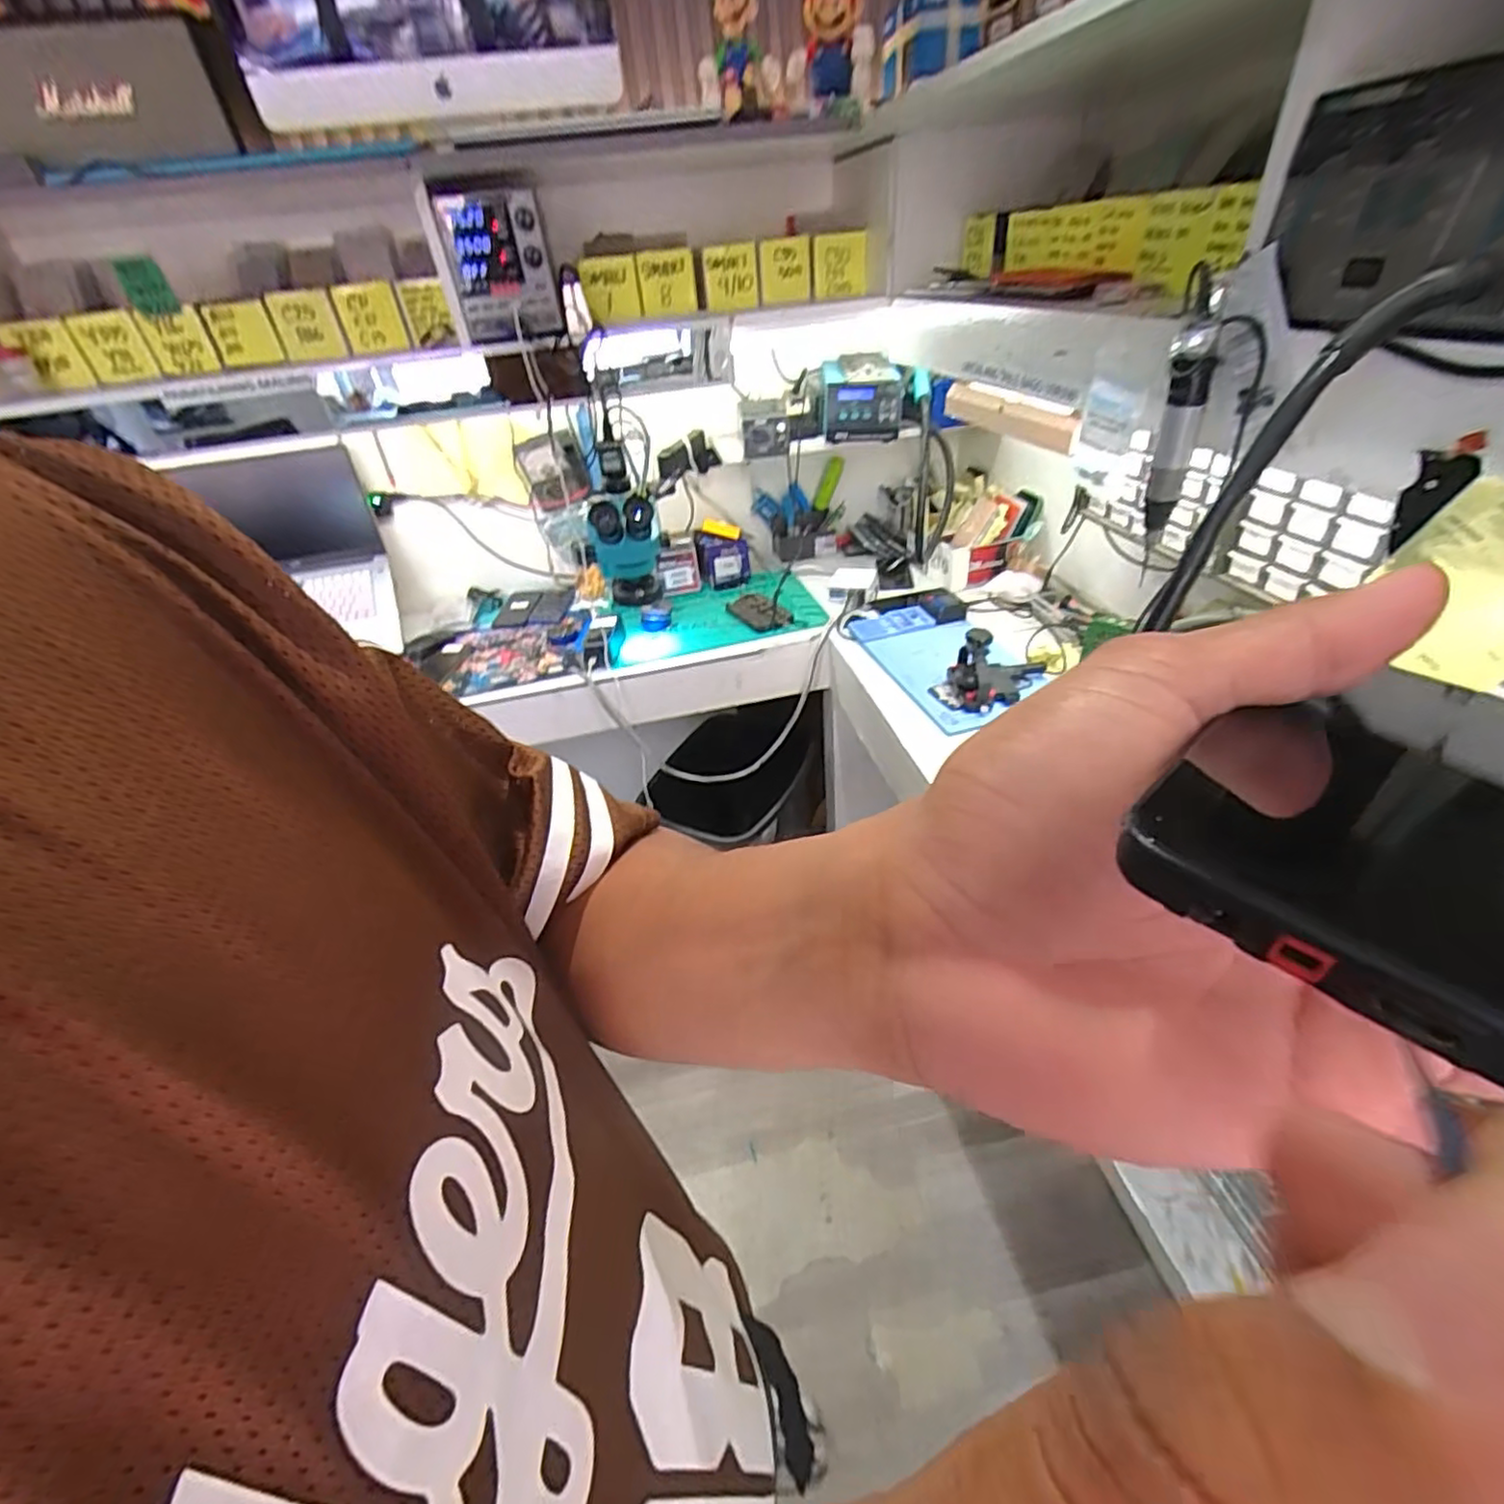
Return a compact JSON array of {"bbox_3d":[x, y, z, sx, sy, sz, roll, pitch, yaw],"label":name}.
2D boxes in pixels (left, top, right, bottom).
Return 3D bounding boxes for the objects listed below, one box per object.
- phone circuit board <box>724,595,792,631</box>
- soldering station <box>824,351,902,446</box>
[{"bbox_3d":[0.017,-0.290,1.401,0.086,0.008,0.155,-34,49,-16],"label":"phone circuit board"},{"bbox_3d":[0.218,-0.703,1.343,0.159,0.139,0.121,0,37,9],"label":"soldering station"}]

